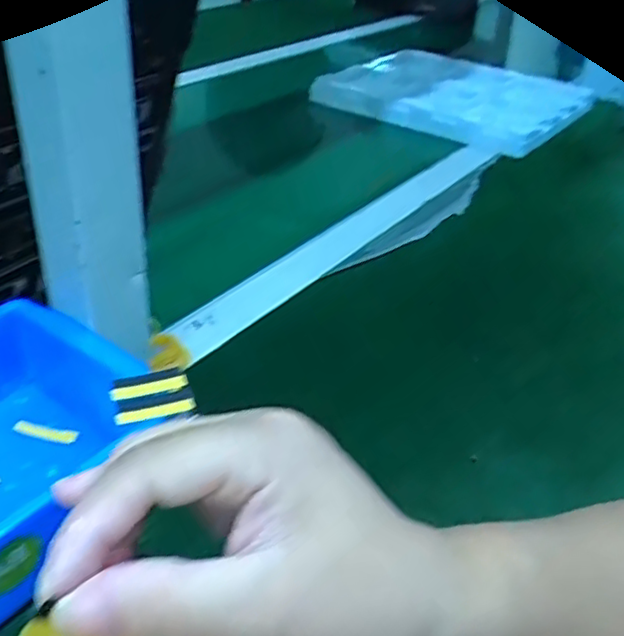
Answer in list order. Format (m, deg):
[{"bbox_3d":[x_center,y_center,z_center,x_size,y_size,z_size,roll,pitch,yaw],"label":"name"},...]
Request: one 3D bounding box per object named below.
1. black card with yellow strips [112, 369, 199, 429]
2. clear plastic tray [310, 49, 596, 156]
[{"bbox_3d":[-0.079,0.041,0.335,0.037,0.008,0.030,-11,44,-18],"label":"black card with yellow strips"},{"bbox_3d":[0.193,-0.303,0.922,0.309,0.051,0.216,27,41,28],"label":"clear plastic tray"}]

